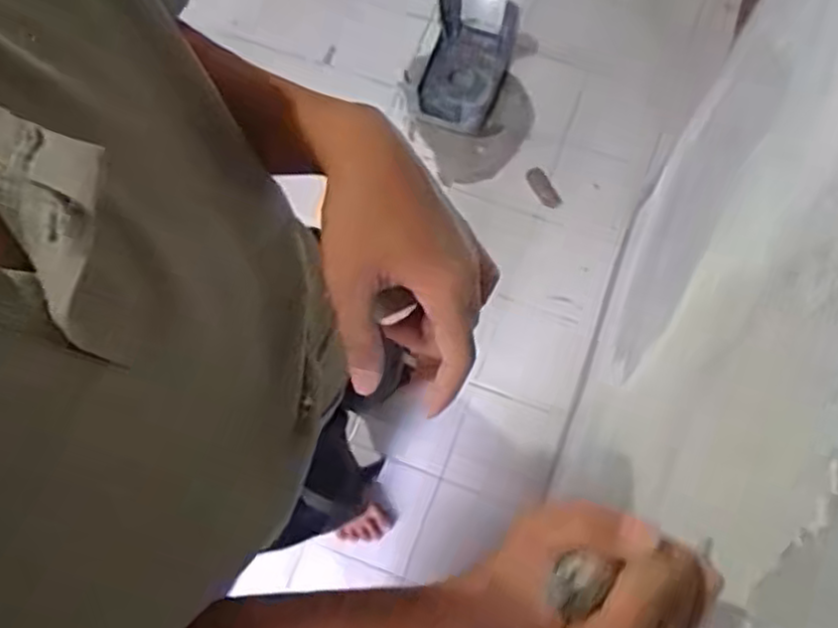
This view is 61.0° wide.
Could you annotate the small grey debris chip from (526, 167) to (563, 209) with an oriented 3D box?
[{"bbox_3d":[0.274,-0.276,1.570,0.039,0.023,0.107,-27,74,-6],"label":"small grey debris chip"}]

